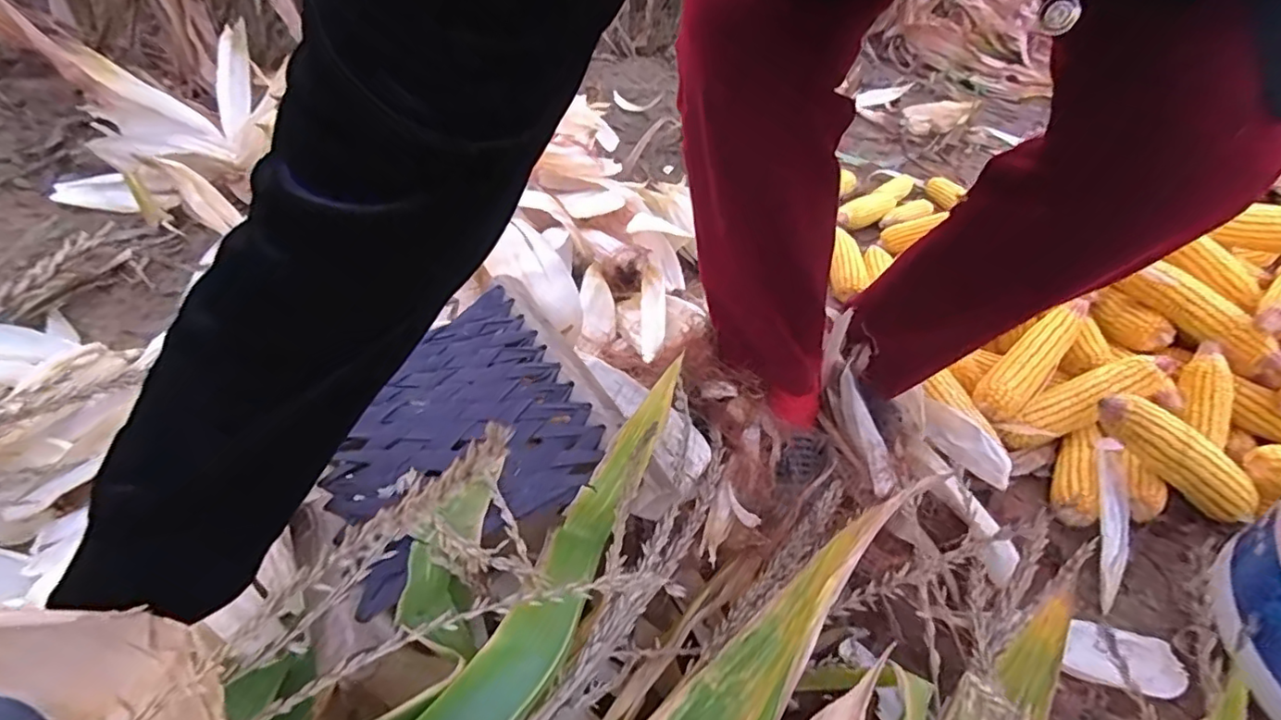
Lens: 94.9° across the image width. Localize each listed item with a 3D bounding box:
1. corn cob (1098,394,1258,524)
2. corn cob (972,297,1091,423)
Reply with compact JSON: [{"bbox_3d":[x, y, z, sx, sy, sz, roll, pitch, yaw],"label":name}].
[{"bbox_3d":[0.557,0.095,0.620,0.207,0.060,0.065,33,38,-10],"label":"corn cob"},{"bbox_3d":[0.472,-0.003,0.703,0.184,0.052,0.050,-45,55,-7],"label":"corn cob"}]

